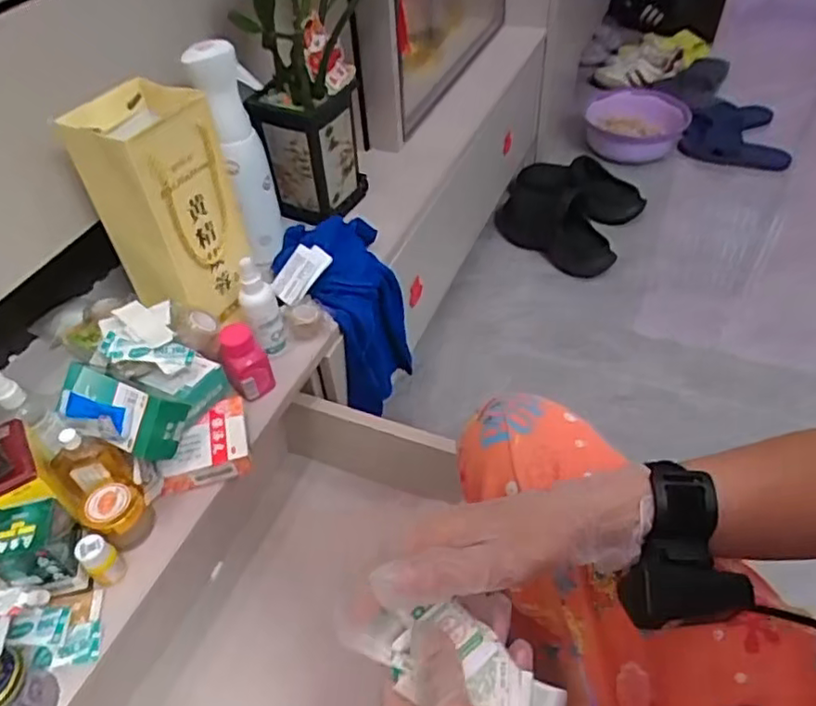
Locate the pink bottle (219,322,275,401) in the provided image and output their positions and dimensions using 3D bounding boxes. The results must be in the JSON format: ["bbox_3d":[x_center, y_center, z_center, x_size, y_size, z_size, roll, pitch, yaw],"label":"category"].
[{"bbox_3d":[-0.176,0.010,0.699,0.044,0.083,0.046,-2,47,2],"label":"pink bottle"}]

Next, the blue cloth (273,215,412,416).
[{"bbox_3d":[-0.071,-0.052,0.879,0.133,0.266,0.127,-33,29,-24],"label":"blue cloth"}]

